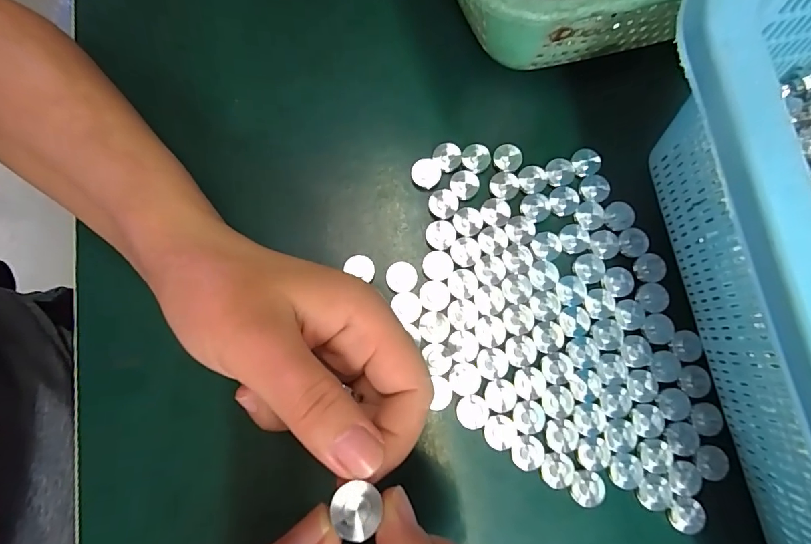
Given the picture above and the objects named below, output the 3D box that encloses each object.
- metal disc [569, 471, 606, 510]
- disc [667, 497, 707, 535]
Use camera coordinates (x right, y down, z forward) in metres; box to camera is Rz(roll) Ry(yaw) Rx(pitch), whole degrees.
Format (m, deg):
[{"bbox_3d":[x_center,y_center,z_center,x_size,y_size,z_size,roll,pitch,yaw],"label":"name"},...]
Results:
[{"bbox_3d":[0.084,0.100,0.200,0.014,0.004,0.015,0,79,1],"label":"metal disc"},{"bbox_3d":[0.129,0.111,0.198,0.014,0.005,0.015,0,79,1],"label":"disc"}]

